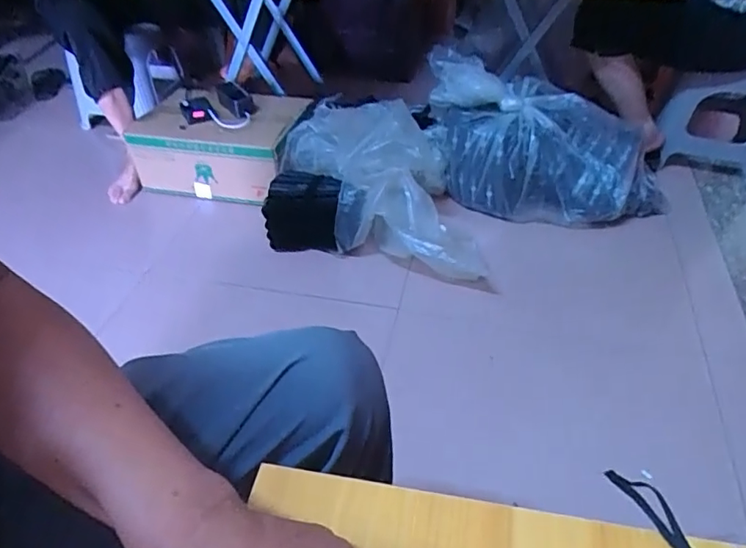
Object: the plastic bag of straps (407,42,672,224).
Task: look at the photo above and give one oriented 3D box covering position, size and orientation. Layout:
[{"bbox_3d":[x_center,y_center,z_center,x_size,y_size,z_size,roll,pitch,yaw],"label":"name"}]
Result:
[{"bbox_3d":[0.421,-0.316,1.341,0.580,0.309,0.252,5,43,8],"label":"plastic bag of straps"}]

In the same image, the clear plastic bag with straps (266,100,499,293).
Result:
[{"bbox_3d":[0.027,-0.219,1.293,0.551,0.244,0.349,12,44,15],"label":"clear plastic bag with straps"}]

